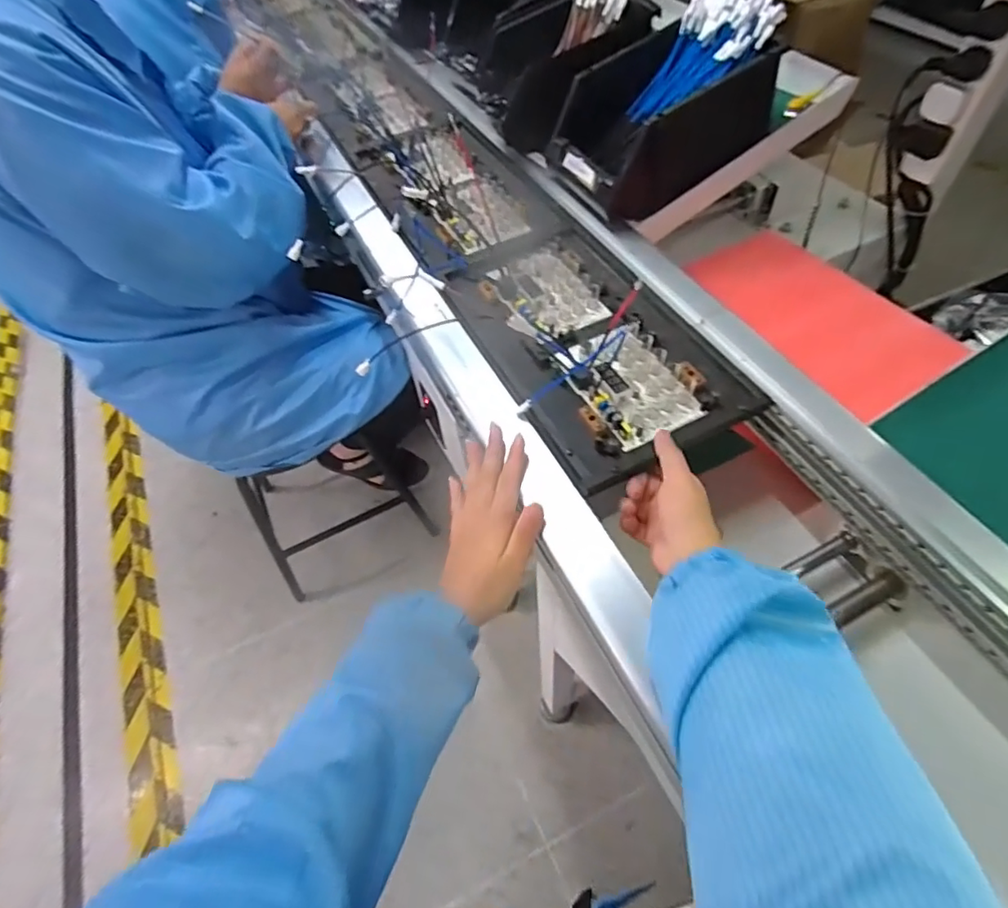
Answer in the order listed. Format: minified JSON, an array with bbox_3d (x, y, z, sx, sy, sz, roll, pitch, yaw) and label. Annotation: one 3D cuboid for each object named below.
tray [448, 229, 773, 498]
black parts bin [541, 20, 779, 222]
[{"bbox_3d":[0.081,-0.121,0.572,0.200,0.024,0.320,-25,58,-15],"label":"tray"},{"bbox_3d":[0.186,-0.405,0.687,0.218,0.143,0.154,-23,57,-14],"label":"black parts bin"}]

